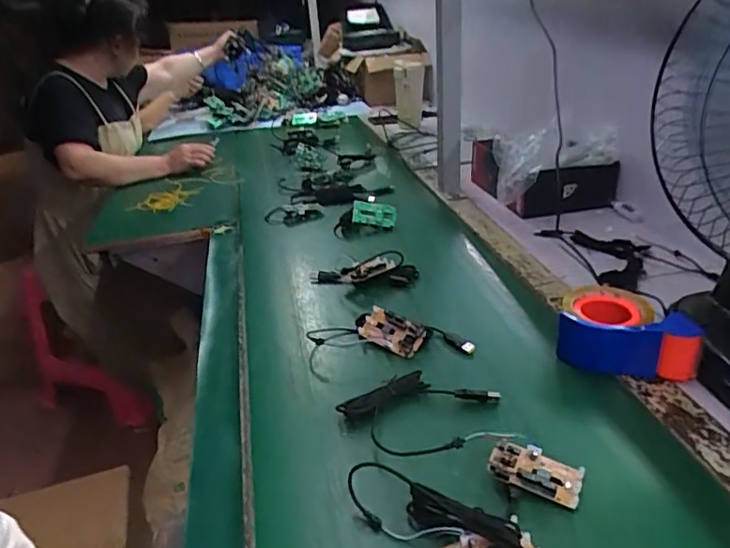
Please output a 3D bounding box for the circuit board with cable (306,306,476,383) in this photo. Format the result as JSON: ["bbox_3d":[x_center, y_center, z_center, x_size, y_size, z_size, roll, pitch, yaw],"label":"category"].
[{"bbox_3d":[0.026,0.079,0.695,0.193,0.039,0.102,-9,29,-8],"label":"circuit board with cable"}]

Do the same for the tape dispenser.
[{"bbox_3d":[0.298,0.061,0.645,0.141,0.071,0.120,8,31,20],"label":"tape dispenser"}]

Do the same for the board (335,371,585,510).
[{"bbox_3d":[0.089,0.142,0.543,0.236,0.040,0.125,10,32,24],"label":"board"}]

